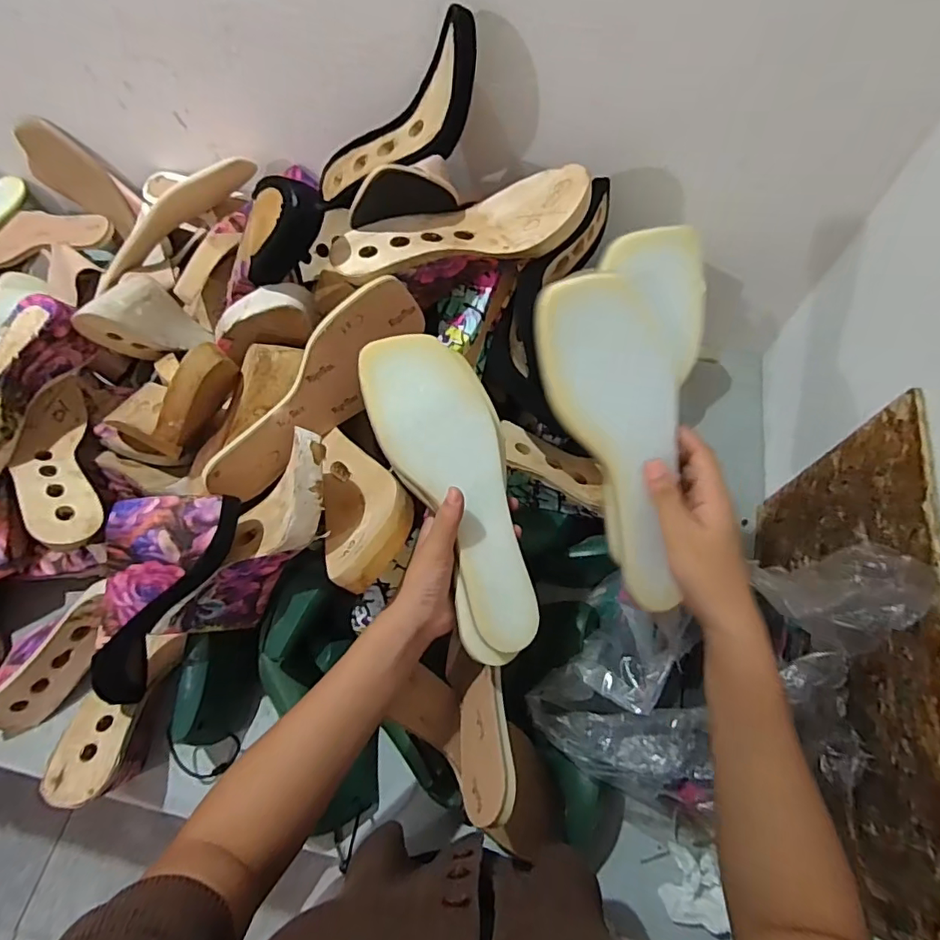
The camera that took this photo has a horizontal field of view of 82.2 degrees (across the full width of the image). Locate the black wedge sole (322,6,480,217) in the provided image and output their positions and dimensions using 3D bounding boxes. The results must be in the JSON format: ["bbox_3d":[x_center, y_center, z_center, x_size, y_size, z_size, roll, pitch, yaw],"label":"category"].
[{"bbox_3d":[-0.074,-0.331,0.530,0.233,0.066,0.072,-14,57,39],"label":"black wedge sole"}]

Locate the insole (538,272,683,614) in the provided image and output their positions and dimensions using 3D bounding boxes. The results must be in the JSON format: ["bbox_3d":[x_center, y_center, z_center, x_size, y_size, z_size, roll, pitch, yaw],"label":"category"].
[{"bbox_3d":[0.110,-0.015,0.371,0.089,0.016,0.234,-17,103,-7],"label":"insole"}]

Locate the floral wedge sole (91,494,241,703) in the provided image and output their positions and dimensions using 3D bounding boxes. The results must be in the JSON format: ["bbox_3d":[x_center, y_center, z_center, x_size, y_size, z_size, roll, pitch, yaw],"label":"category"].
[{"bbox_3d":[-0.280,0.113,0.465,0.087,0.074,0.234,39,112,17],"label":"floral wedge sole"}]

